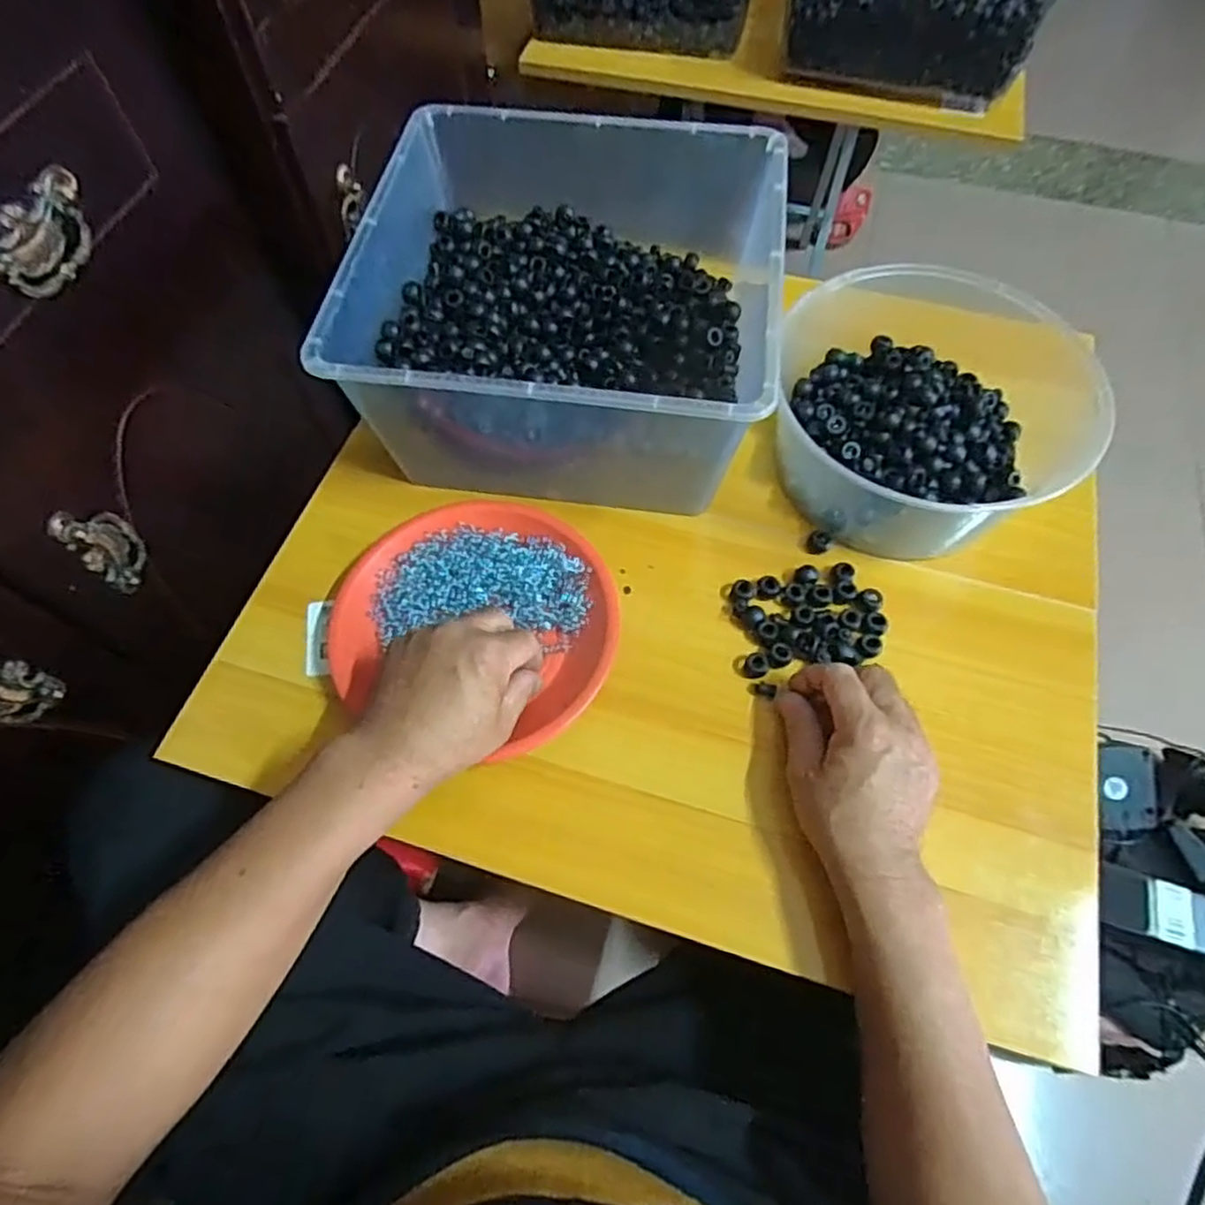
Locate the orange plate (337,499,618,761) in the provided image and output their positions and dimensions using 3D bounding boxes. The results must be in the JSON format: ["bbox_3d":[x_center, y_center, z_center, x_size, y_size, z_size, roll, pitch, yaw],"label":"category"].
[{"bbox_3d":[-0.086,0.005,0.500,0.195,0.023,0.184,0,63,0],"label":"orange plate"}]

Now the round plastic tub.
[{"bbox_3d":[0.257,-0.154,0.540,0.227,0.094,0.212,0,63,0],"label":"round plastic tub"}]

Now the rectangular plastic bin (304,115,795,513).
[{"bbox_3d":[-0.023,-0.229,0.549,0.293,0.128,0.306,7,63,4],"label":"rectangular plastic bin"}]

